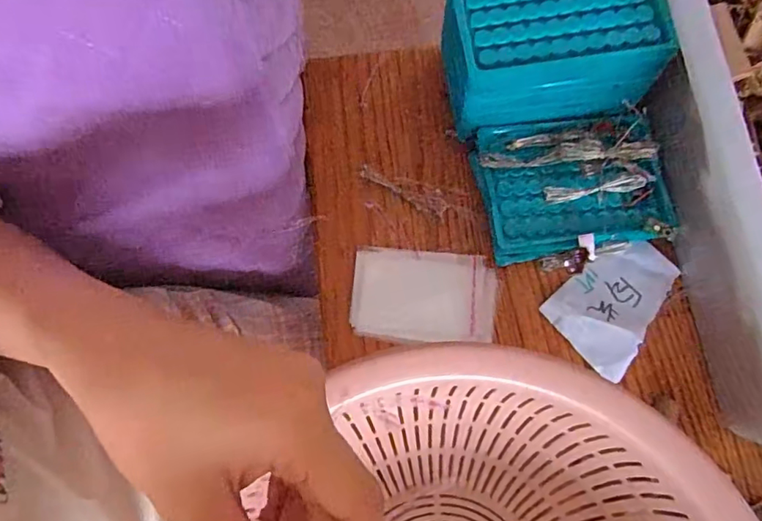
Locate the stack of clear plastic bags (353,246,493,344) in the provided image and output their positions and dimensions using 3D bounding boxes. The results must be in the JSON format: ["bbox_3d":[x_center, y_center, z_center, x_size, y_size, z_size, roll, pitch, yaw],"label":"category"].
[{"bbox_3d":[0.031,0.027,0.385,0.104,0.004,0.067,4,87,7],"label":"stack of clear plastic bags"}]

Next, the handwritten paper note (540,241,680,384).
[{"bbox_3d":[0.173,0.029,0.372,0.098,0.007,0.068,-38,78,-10],"label":"handwritten paper note"}]

